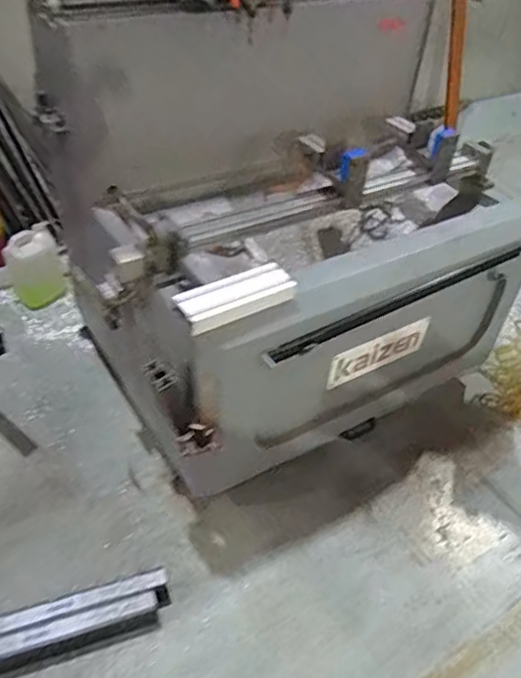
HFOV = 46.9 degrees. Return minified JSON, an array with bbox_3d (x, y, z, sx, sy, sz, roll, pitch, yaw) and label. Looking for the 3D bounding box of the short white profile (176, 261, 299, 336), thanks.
[{"bbox_3d":[-0.053,-0.095,1.338,0.284,0.050,0.103,-23,49,-28],"label":"short white profile"}]

